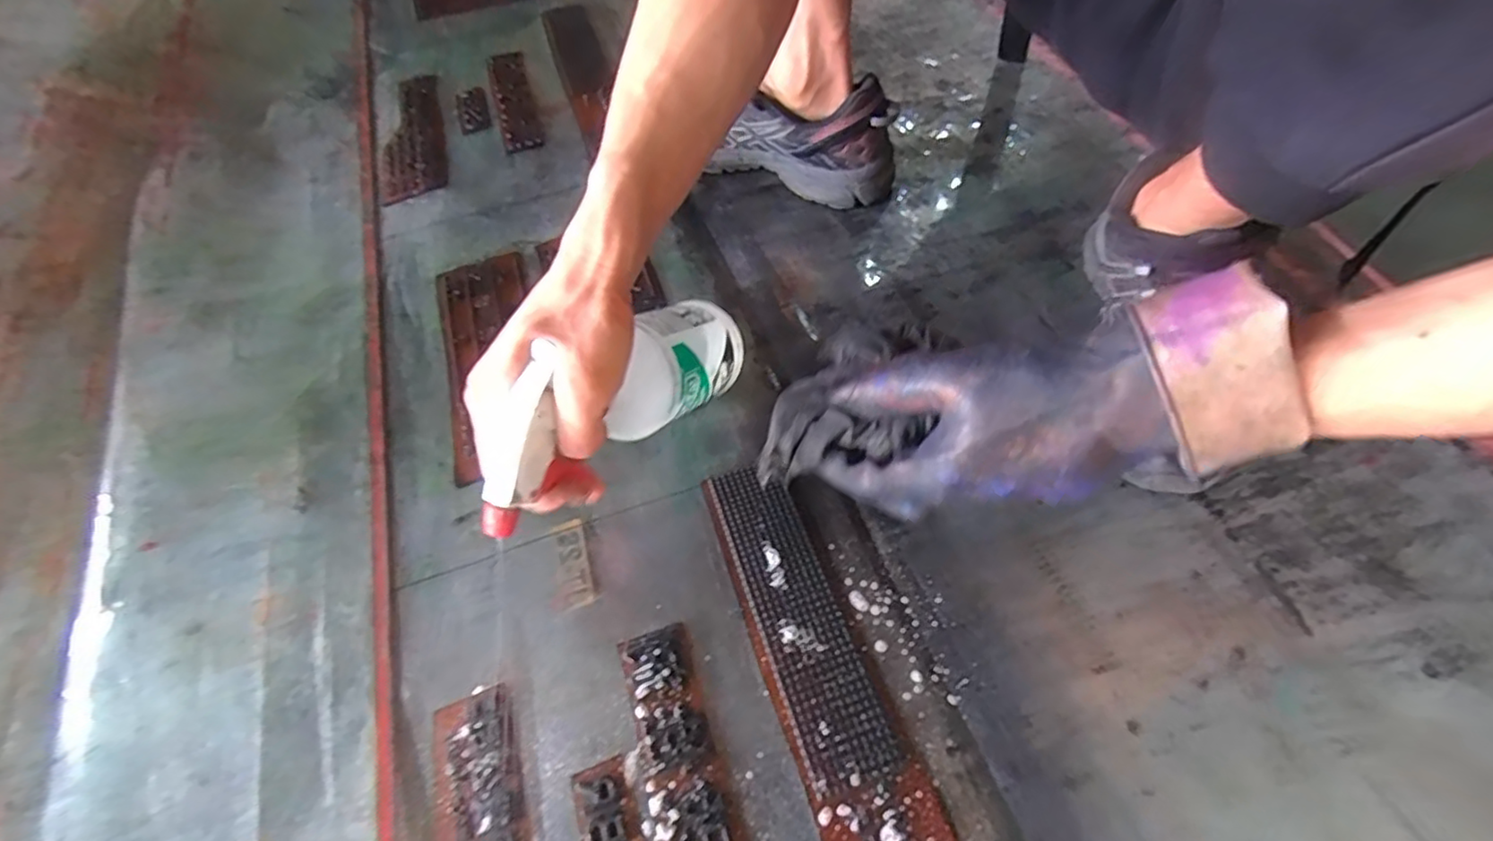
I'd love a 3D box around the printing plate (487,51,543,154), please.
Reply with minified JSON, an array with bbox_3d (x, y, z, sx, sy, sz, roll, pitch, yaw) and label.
[{"bbox_3d":[-0.278,-0.385,0.759,0.042,0.005,0.223,-17,58,-8],"label":"printing plate"}]

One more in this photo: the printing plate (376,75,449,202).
[{"bbox_3d":[-0.383,-0.335,0.732,0.069,0.010,0.249,-14,57,-6],"label":"printing plate"}]

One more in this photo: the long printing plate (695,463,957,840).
[{"bbox_3d":[0.059,0.188,0.350,0.064,0.009,0.379,-19,58,-9],"label":"long printing plate"}]

